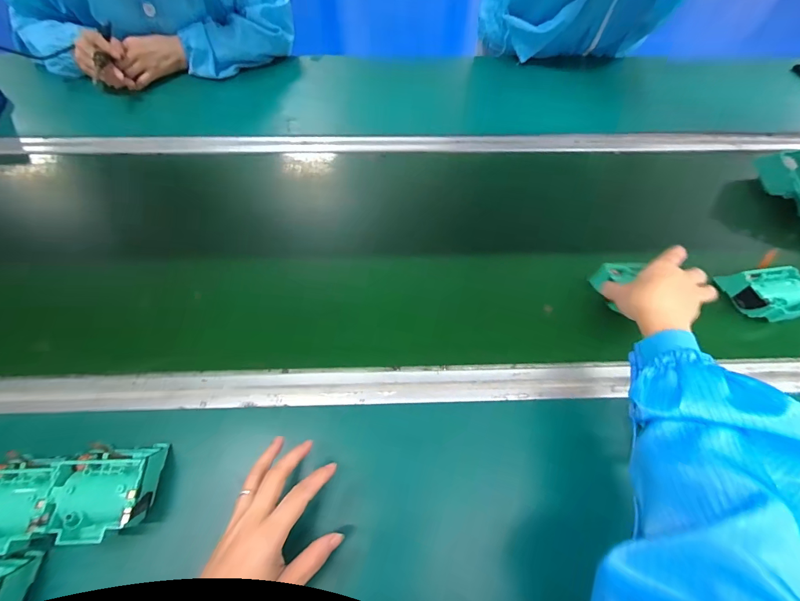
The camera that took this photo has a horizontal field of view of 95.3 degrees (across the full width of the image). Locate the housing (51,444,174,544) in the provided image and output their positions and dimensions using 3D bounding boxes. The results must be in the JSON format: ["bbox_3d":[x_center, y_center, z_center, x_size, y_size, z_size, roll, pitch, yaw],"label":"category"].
[{"bbox_3d":[-0.276,0.181,0.348,0.079,0.046,0.083,-1,59,-2],"label":"housing"}]

